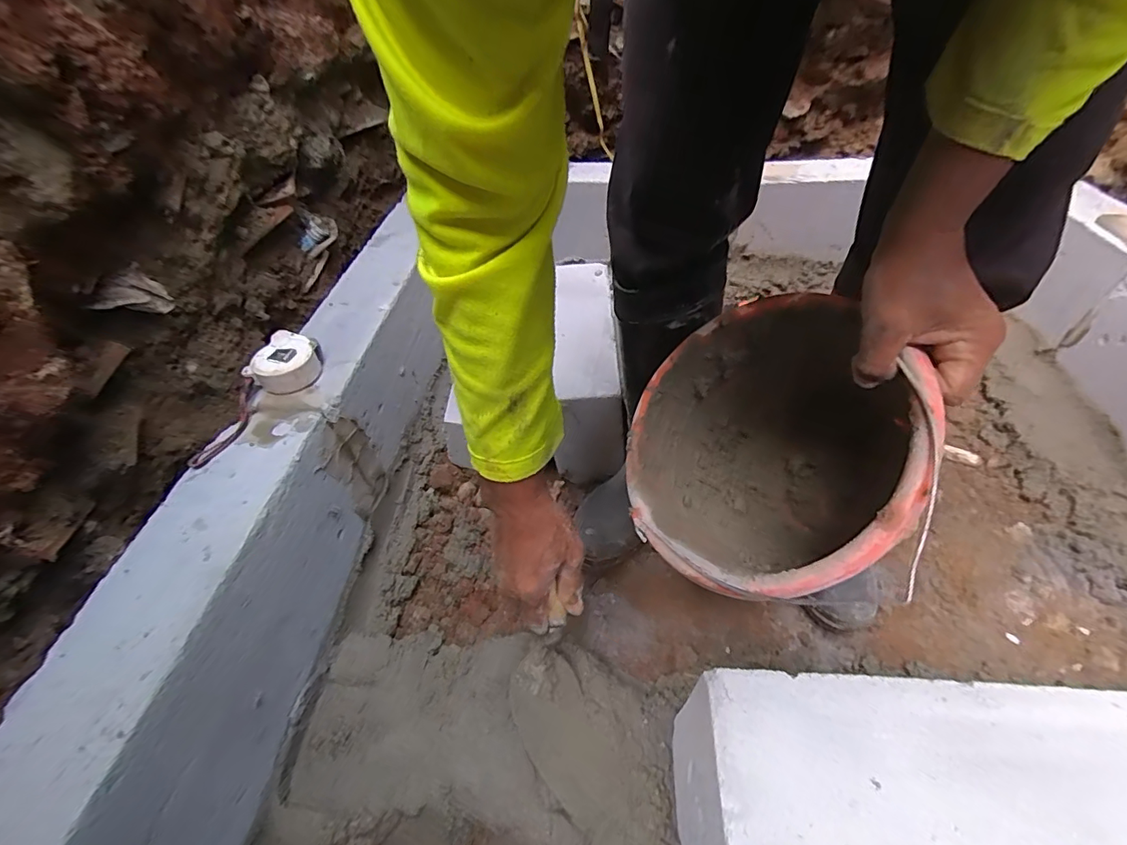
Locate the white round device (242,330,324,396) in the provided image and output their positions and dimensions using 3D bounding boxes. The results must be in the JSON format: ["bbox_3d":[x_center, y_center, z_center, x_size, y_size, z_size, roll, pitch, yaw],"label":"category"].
[{"bbox_3d":[-0.305,-0.067,0.535,0.058,0.034,0.068,8,48,11],"label":"white round device"}]

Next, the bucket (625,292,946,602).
[{"bbox_3d":[0.216,0.031,0.444,0.249,0.224,0.249,-23,57,41],"label":"bucket"}]

